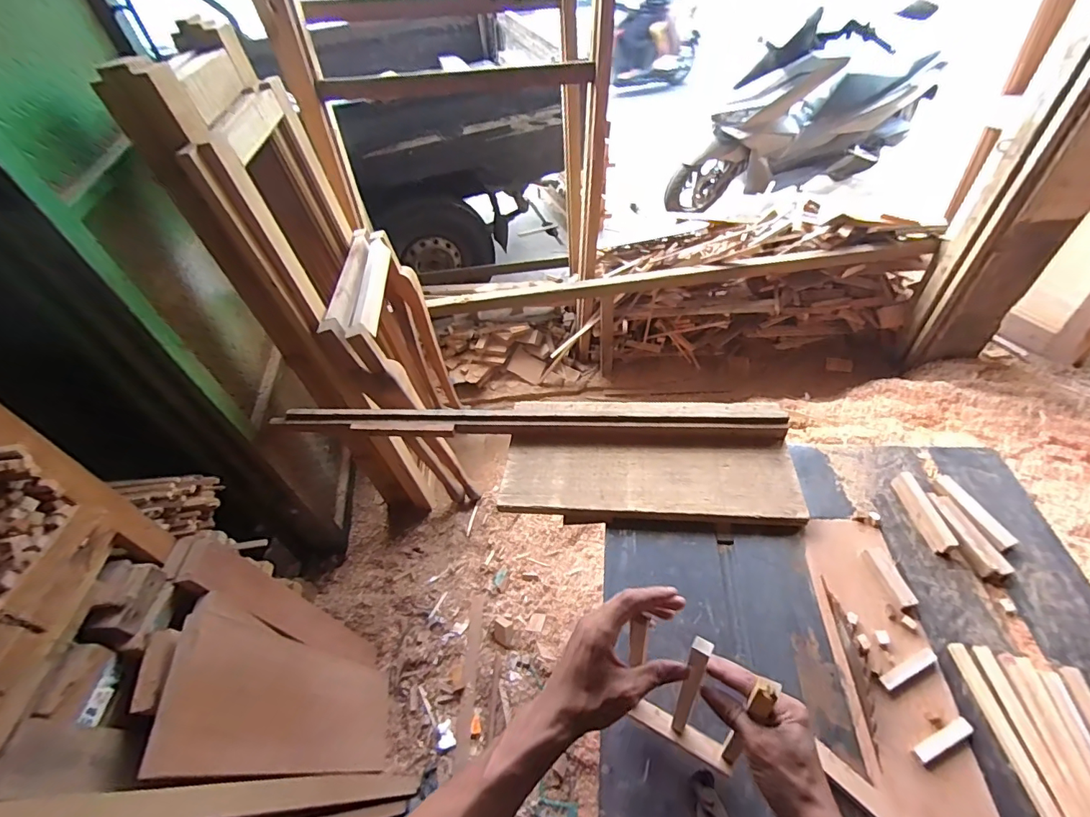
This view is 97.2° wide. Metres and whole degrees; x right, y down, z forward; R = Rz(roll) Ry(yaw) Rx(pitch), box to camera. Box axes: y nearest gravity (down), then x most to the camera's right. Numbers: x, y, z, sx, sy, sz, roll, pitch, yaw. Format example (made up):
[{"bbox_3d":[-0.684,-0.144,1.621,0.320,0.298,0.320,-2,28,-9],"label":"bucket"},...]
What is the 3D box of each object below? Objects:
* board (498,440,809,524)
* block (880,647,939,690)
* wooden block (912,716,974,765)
[{"bbox_3d":[0.185,0.128,0.892,0.518,0.028,0.172,2,48,9],"label":"board"},{"bbox_3d":[0.494,0.352,0.651,0.095,0.011,0.017,-22,49,-13],"label":"block"},{"bbox_3d":[0.493,0.412,0.595,0.087,0.018,0.019,-20,49,-11],"label":"wooden block"}]

